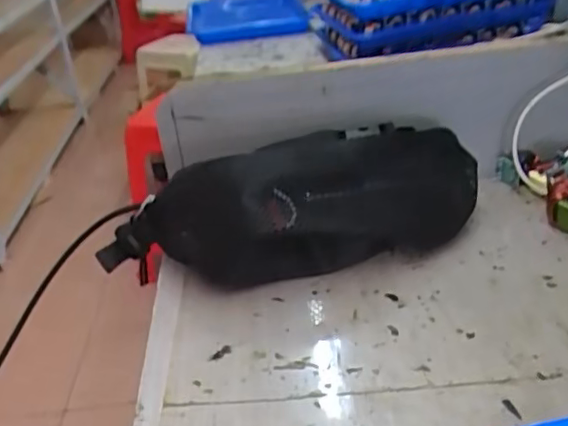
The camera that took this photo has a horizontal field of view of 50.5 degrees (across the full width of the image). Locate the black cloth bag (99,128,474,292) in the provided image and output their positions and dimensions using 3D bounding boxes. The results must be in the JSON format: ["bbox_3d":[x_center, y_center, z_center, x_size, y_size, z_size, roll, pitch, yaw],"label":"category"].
[{"bbox_3d":[-0.004,-0.009,0.494,0.322,0.104,0.100,-5,30,4],"label":"black cloth bag"}]

